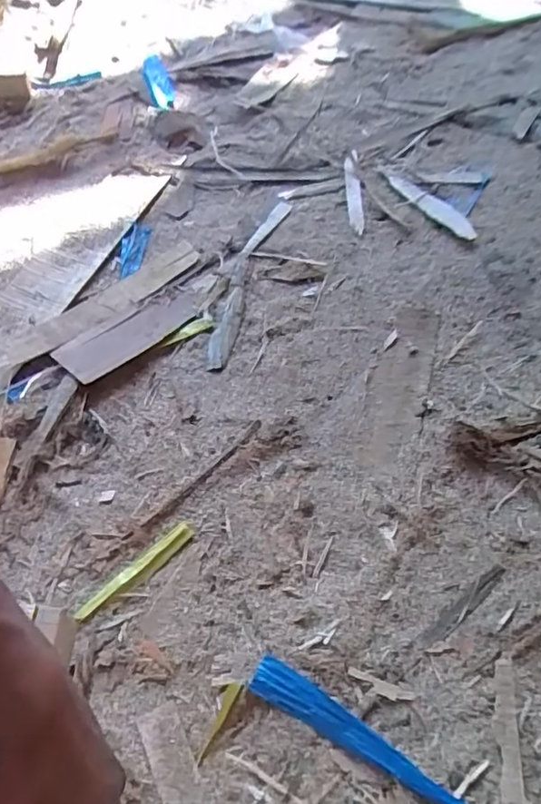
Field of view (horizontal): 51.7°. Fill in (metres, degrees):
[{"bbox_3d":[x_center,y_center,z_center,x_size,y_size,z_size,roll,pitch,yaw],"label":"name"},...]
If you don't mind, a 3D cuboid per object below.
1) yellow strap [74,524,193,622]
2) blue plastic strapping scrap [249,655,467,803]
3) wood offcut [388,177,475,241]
[{"bbox_3d":[-0.122,0.154,0.508,0.120,0.004,0.017,-37,64,-20],"label":"yellow strap"},{"bbox_3d":[0.065,0.254,0.426,0.176,0.014,0.028,25,64,18],"label":"blue plastic strapping scrap"},{"bbox_3d":[0.211,-0.261,0.735,0.035,0.005,0.156,-34,62,-15],"label":"wood offcut"}]

